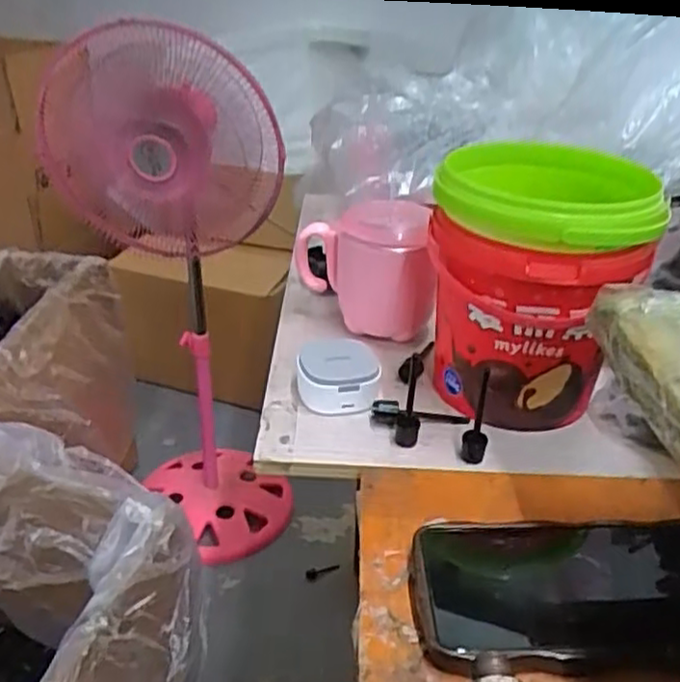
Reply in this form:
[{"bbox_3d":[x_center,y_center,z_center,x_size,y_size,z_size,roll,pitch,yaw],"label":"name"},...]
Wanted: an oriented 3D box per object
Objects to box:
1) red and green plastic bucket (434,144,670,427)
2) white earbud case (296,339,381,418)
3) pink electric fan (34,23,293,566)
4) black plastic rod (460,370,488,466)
[{"bbox_3d":[0.119,-0.035,0.464,0.120,0.150,0.114,2,30,-1],"label":"red and green plastic bucket"},{"bbox_3d":[-0.001,0.023,0.486,0.053,0.031,0.050,3,30,1],"label":"white earbud case"},{"bbox_3d":[-0.278,-0.079,1.240,0.343,0.854,0.377,-5,31,-13],"label":"pink electric fan"},{"bbox_3d":[0.083,0.044,0.430,0.014,0.057,0.020,10,31,13],"label":"black plastic rod"}]

